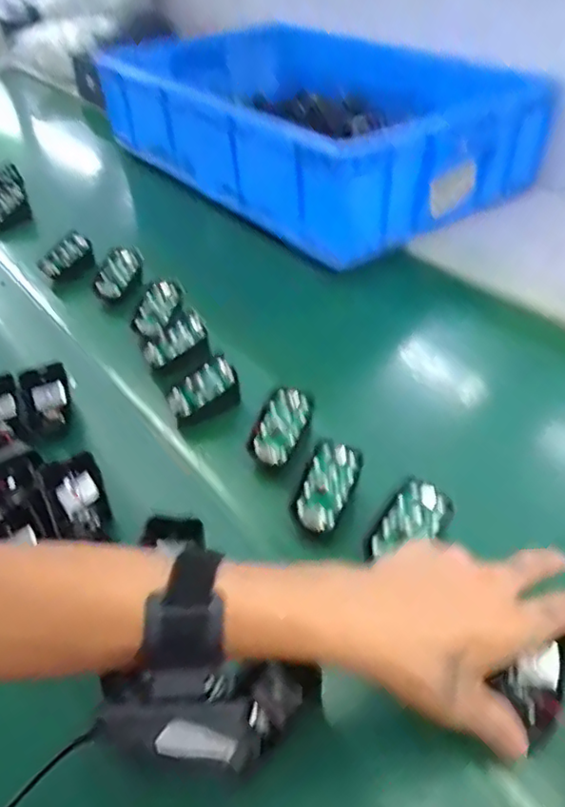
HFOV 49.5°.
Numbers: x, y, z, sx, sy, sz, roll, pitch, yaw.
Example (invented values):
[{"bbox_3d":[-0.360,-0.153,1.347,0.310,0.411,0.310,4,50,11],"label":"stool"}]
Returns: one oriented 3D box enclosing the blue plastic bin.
[{"bbox_3d":[0.017,-0.445,0.954,0.375,0.137,0.631,-28,46,-23],"label":"blue plastic bin"}]

